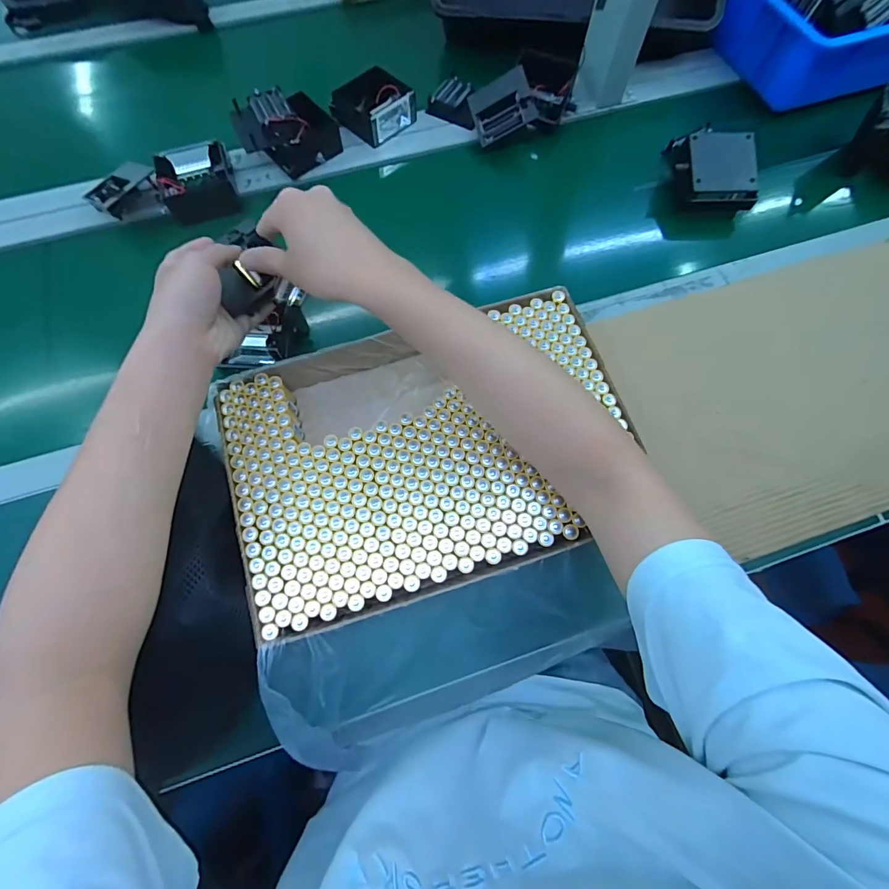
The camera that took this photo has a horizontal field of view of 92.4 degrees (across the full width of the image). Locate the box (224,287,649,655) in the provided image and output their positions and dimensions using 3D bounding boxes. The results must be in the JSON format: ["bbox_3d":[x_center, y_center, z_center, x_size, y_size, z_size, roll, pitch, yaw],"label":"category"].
[{"bbox_3d":[-0.010,0.001,0.423,0.369,0.050,0.254,-17,72,-7],"label":"box"}]

